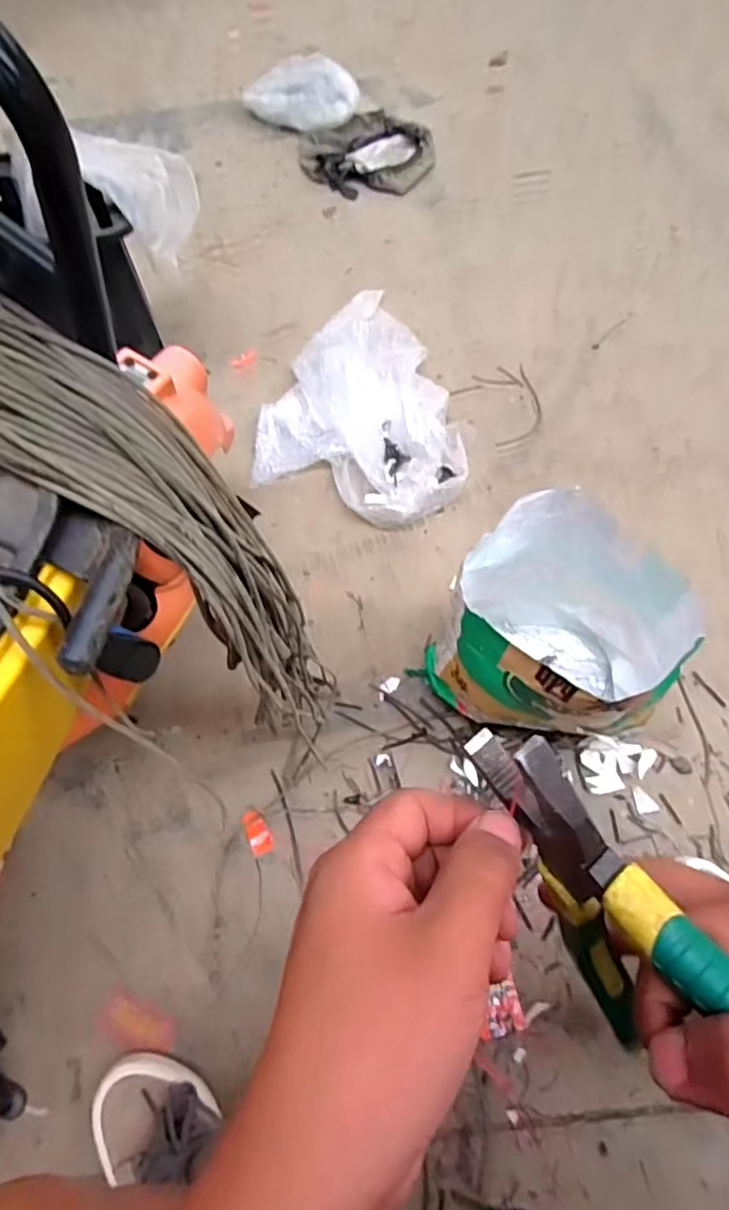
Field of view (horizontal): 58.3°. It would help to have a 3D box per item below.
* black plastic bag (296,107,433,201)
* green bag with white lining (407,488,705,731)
[{"bbox_3d":[0.004,-1.038,1.494,0.299,0.038,0.315,-5,60,0],"label":"black plastic bag"},{"bbox_3d":[0.208,0.047,0.749,0.211,0.246,0.242,-36,65,-16],"label":"green bag with white lining"}]

